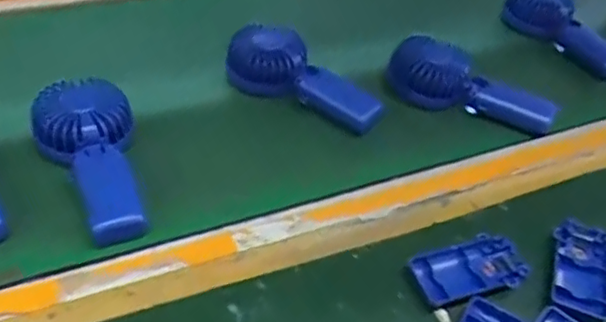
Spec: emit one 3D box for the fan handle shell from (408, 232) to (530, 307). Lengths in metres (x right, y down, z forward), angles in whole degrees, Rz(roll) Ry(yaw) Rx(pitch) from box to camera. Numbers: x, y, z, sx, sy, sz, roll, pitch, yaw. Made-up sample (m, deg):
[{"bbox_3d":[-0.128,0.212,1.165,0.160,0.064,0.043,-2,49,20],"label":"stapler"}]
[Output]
[{"bbox_3d":[0.133,0.086,0.489,0.085,0.014,0.048,-11,44,-20],"label":"fan handle shell"}]

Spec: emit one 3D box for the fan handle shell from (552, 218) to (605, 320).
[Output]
[{"bbox_3d":[0.231,0.089,0.508,0.044,0.015,0.097,19,42,13],"label":"fan handle shell"}]

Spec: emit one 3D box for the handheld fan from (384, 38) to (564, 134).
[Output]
[{"bbox_3d":[0.184,-0.074,0.685,0.179,0.085,0.047,24,48,15],"label":"handheld fan"}]

